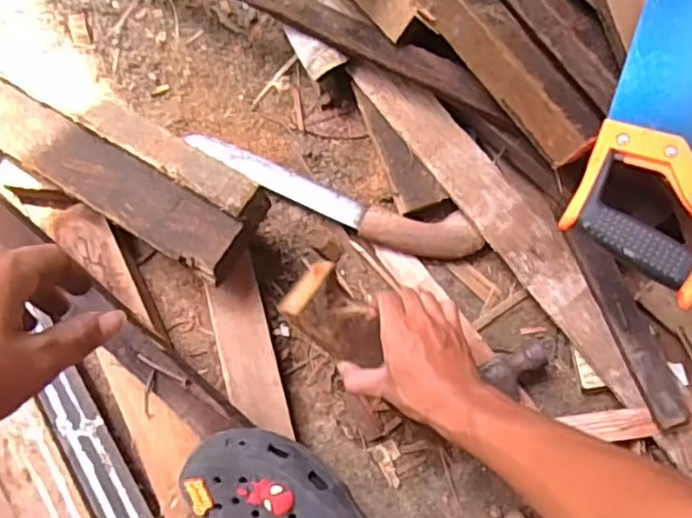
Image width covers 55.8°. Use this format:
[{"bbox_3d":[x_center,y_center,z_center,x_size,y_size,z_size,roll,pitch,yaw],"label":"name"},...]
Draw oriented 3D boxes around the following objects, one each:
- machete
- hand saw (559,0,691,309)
[{"bbox_3d":[-0.014,-0.064,0.718,0.312,0.041,0.055,19,81,3],"label":"machete"},{"bbox_3d":[0.298,-0.181,0.543,0.112,0.046,0.405,20,81,3],"label":"hand saw"}]

